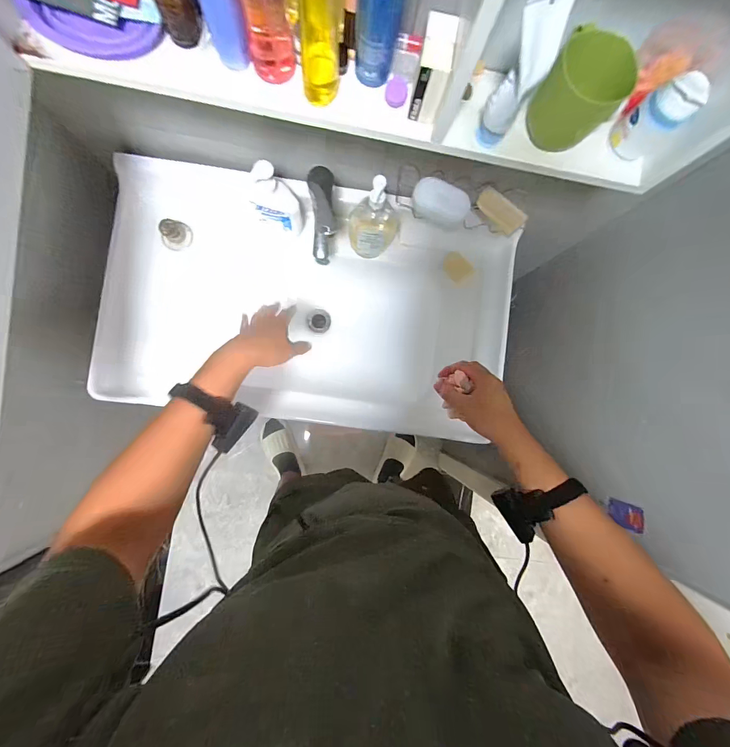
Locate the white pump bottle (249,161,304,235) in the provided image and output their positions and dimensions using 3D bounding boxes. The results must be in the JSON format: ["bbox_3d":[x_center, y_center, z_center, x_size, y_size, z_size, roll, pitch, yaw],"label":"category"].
[{"bbox_3d":[-0.165,-0.326,0.661,0.093,0.209,0.060,9,85,-2],"label":"white pump bottle"}]

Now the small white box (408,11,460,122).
[{"bbox_3d":[0.070,-0.309,0.360,0.030,0.060,0.063,11,85,-2],"label":"small white box"}]

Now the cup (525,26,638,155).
[{"bbox_3d":[0.218,-0.285,0.353,0.074,0.063,0.077,0,85,-3],"label":"cup"}]

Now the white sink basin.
[{"bbox_3d":[-0.104,-0.128,0.761,0.795,0.183,0.441,8,86,-2],"label":"white sink basin"}]

